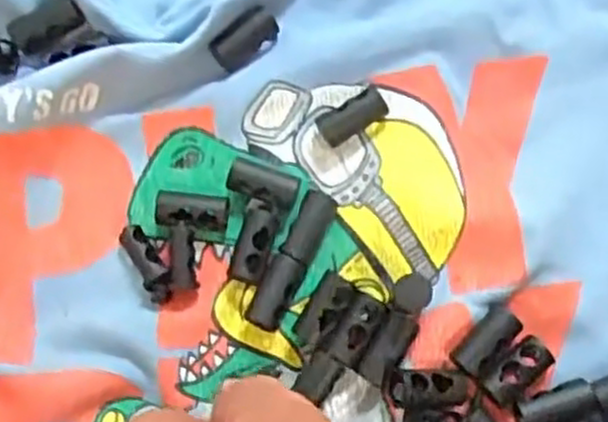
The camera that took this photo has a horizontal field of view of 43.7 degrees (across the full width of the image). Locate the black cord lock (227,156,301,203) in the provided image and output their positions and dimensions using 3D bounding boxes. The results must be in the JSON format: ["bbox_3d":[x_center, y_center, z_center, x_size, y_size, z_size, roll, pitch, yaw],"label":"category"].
[{"bbox_3d":[-0.010,-0.007,0.194,0.017,0.007,0.008,15,77,2],"label":"black cord lock"}]

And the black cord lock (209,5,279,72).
[{"bbox_3d":[-0.015,-0.046,0.201,0.019,0.004,0.009,-34,79,-7],"label":"black cord lock"}]

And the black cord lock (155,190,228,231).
[{"bbox_3d":[-0.028,0.000,0.192,0.018,0.007,0.009,5,77,0],"label":"black cord lock"}]

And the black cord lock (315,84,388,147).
[{"bbox_3d":[0.012,-0.024,0.196,0.018,0.006,0.008,-31,79,-8],"label":"black cord lock"}]

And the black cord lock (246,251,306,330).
[{"bbox_3d":[-0.007,0.020,0.185,0.009,0.005,0.019,26,78,5],"label":"black cord lock"}]

